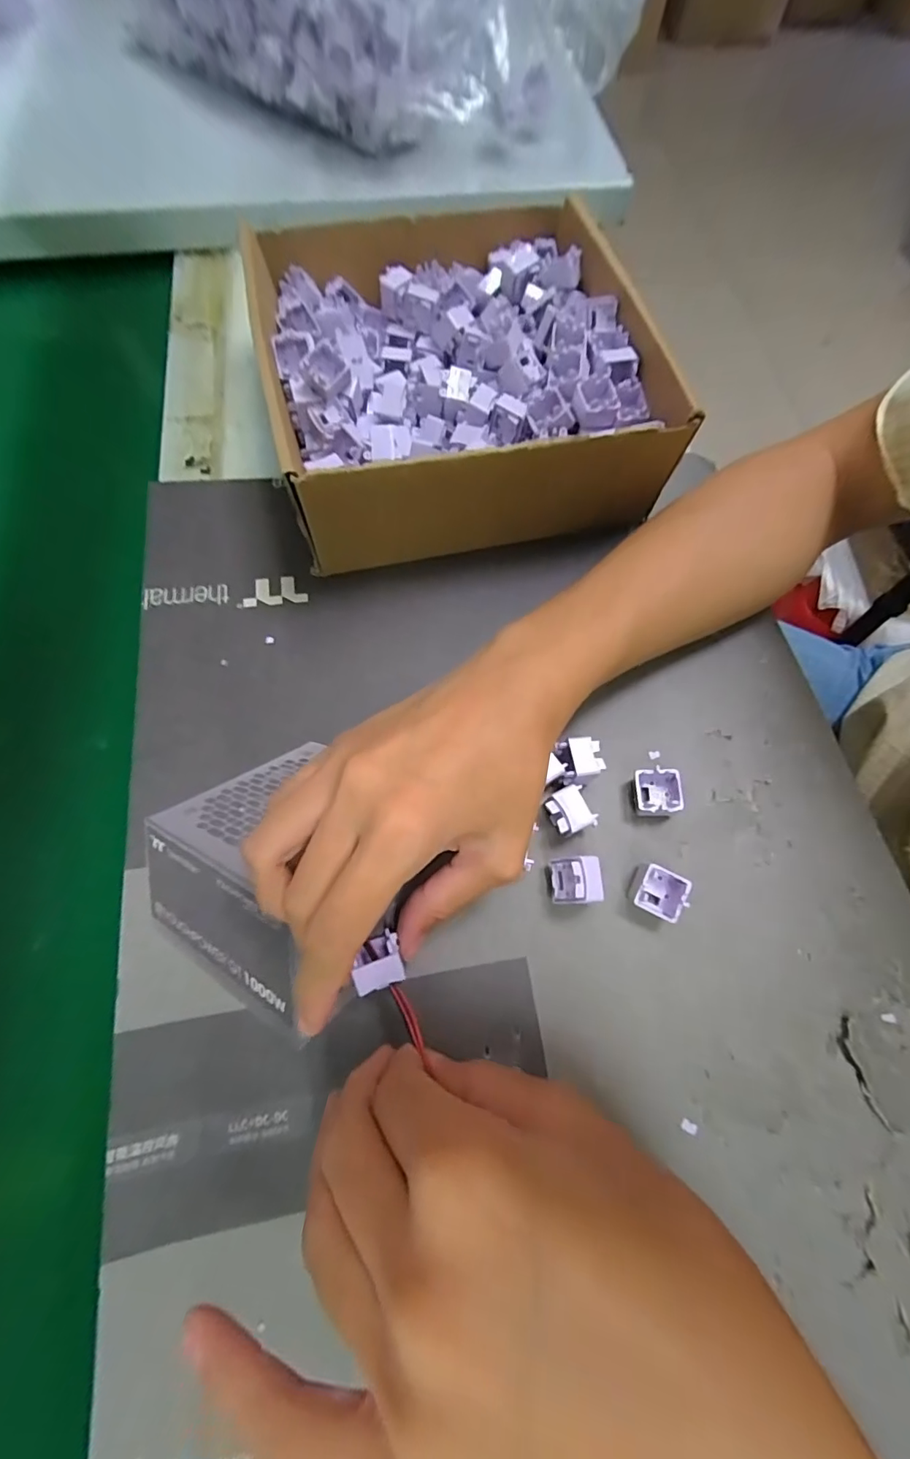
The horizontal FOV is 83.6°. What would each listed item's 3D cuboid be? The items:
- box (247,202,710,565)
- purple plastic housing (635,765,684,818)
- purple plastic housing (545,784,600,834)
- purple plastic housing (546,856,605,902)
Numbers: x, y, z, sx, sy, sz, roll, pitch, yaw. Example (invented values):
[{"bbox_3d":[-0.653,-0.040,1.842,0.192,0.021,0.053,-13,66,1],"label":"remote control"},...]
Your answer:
[{"bbox_3d":[-0.002,-0.210,0.302,0.204,0.070,0.219,-13,70,-8],"label":"box"},{"bbox_3d":[0.096,0.032,0.244,0.020,0.018,0.023,6,68,-1],"label":"purple plastic housing"},{"bbox_3d":[0.052,0.039,0.237,0.019,0.020,0.019,-23,71,-11],"label":"purple plastic housing"},{"bbox_3d":[0.053,0.067,0.226,0.021,0.023,0.018,-2,69,-4],"label":"purple plastic housing"}]

